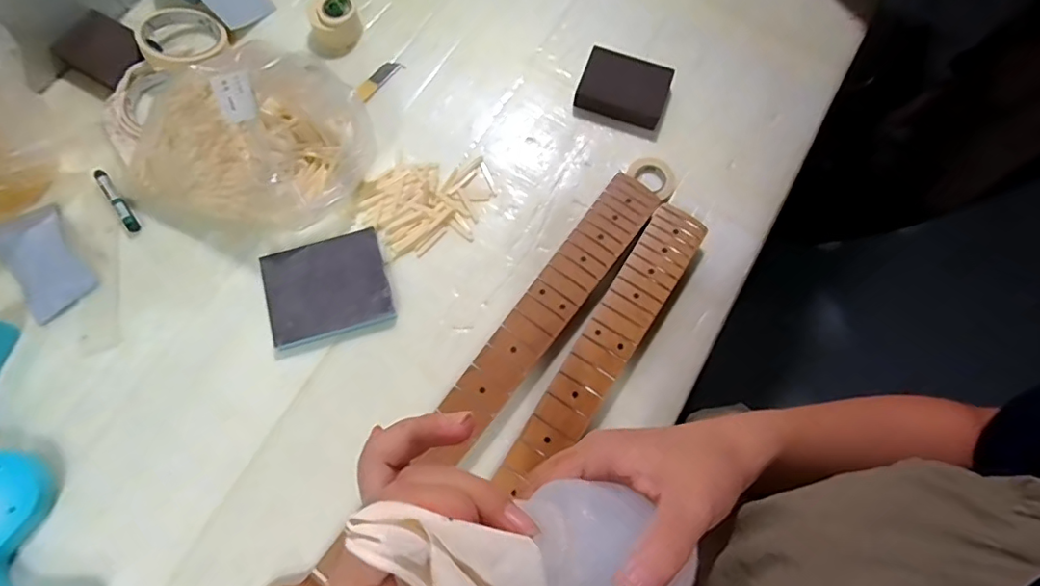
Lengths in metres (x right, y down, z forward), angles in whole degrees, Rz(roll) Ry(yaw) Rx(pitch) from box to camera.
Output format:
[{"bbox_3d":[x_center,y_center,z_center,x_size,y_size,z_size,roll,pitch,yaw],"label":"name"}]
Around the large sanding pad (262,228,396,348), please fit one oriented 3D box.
[{"bbox_3d":[-0.195,-0.006,0.541,0.118,0.018,0.100,-16,74,-6],"label":"large sanding pad"}]

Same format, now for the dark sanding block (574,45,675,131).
[{"bbox_3d":[0.120,-0.235,0.613,0.098,0.031,0.072,19,74,4],"label":"dark sanding block"}]

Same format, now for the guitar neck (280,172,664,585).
[{"bbox_3d":[-0.071,0.132,0.493,0.063,0.031,0.639,39,76,10],"label":"guitar neck"}]

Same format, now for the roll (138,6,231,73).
[{"bbox_3d":[-0.394,-0.293,0.621,0.081,0.023,0.086,33,60,-3],"label":"roll"}]

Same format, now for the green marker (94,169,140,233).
[{"bbox_3d":[-0.432,-0.099,0.572,0.014,0.015,0.079,-34,77,-11],"label":"green marker"}]

